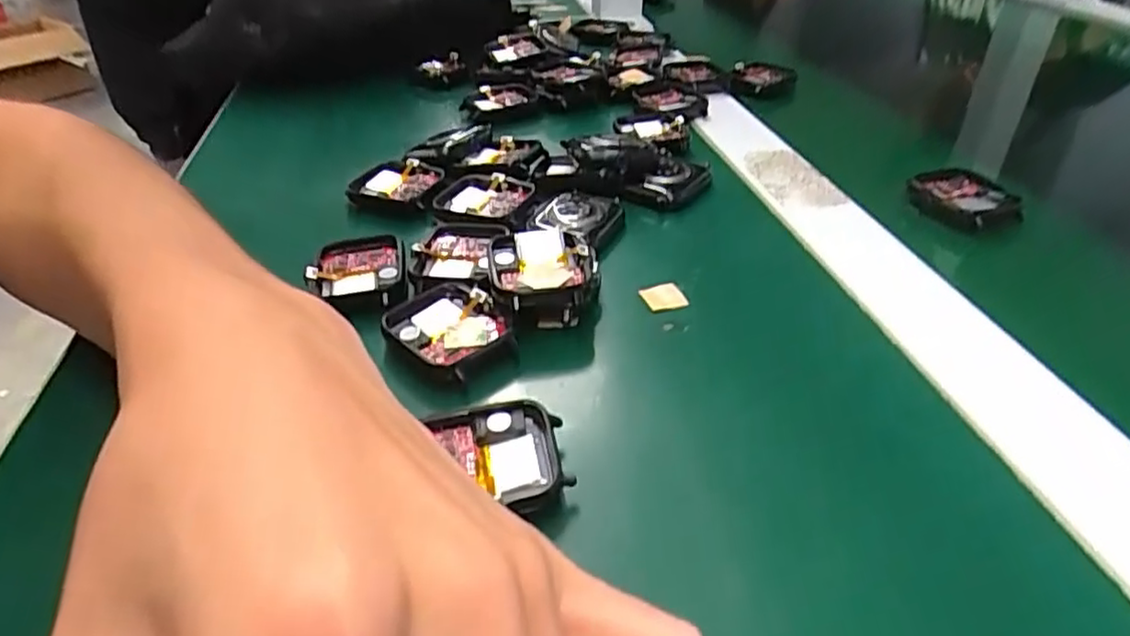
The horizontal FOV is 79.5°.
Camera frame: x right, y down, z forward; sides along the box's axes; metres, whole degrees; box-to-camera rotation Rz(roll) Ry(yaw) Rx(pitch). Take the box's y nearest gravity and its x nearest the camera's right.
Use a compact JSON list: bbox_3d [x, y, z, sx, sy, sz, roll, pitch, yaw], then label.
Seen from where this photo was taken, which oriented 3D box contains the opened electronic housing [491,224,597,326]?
[{"bbox_3d":[-0.007,-0.017,0.257,0.040,0.015,0.041,-5,36,-5],"label":"opened electronic housing"}]

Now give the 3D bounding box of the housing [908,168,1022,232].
[{"bbox_3d":[0.191,-0.055,0.322,0.041,0.013,0.042,-12,38,-15],"label":"housing"}]

